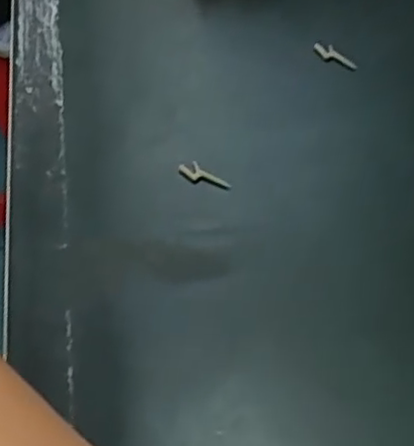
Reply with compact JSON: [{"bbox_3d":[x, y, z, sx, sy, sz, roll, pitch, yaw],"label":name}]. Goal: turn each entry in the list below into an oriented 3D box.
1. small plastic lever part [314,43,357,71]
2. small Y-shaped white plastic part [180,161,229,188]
[{"bbox_3d":[0.075,-0.096,0.385,0.027,0.011,0.006,27,61,20],"label":"small plastic lever part"},{"bbox_3d":[-0.001,-0.024,0.342,0.028,0.005,0.008,29,62,21],"label":"small Y-shaped white plastic part"}]

